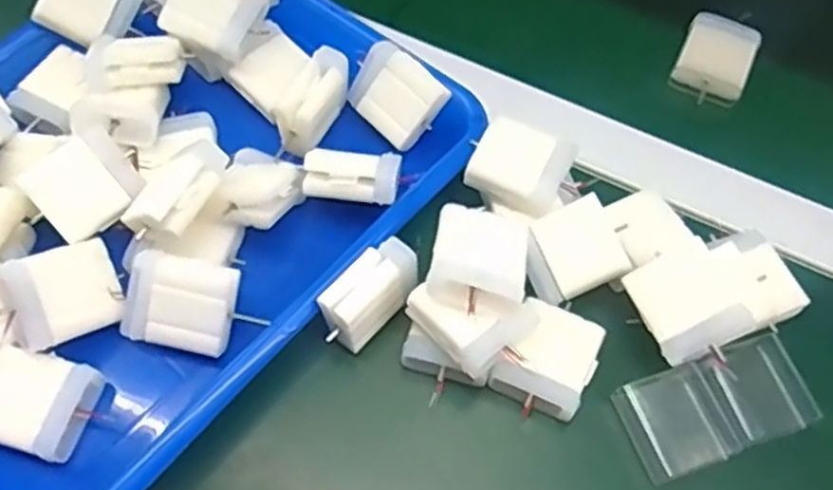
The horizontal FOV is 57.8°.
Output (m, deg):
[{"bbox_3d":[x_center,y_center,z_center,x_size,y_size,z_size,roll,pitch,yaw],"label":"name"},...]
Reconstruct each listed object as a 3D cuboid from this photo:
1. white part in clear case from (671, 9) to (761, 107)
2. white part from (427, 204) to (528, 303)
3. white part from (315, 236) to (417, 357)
[{"bbox_3d":[0.183,-0.114,0.460,0.042,0.017,0.055,24,64,12],"label":"white part in clear case"},{"bbox_3d":[0.029,0.006,0.349,0.042,0.025,0.045,7,62,3],"label":"white part"},{"bbox_3d":[-0.021,0.025,0.358,0.025,0.036,0.048,39,68,18],"label":"white part"}]

